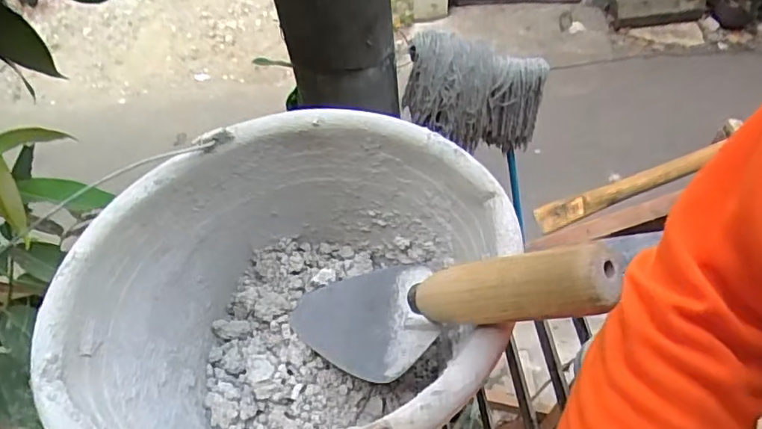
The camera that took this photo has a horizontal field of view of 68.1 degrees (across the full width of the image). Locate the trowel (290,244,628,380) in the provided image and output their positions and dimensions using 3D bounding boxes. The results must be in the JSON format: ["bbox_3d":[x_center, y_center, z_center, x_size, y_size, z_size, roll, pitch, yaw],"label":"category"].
[{"bbox_3d":[0.021,0.055,0.377,0.064,0.298,0.089,35,60,-13],"label":"trowel"}]

